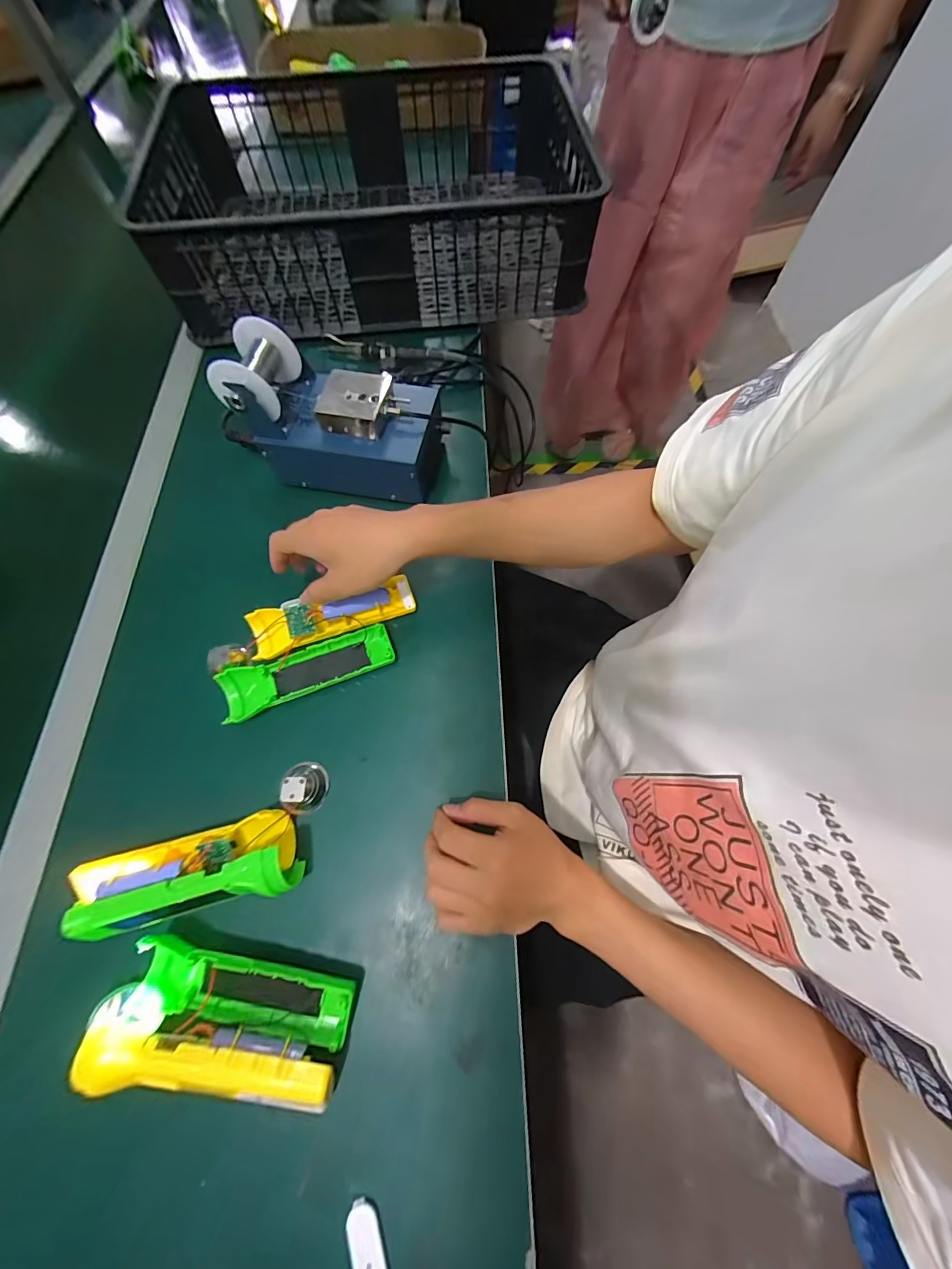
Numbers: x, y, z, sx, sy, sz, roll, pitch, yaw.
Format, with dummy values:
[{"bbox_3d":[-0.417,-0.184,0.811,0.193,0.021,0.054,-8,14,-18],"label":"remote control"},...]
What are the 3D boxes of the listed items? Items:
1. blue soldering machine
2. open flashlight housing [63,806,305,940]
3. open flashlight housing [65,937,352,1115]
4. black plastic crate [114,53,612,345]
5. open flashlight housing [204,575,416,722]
[{"bbox_3d":[-0.145,-0.245,0.455,0.210,0.123,0.125,12,69,4],"label":"blue soldering machine"},{"bbox_3d":[-0.228,0.190,0.331,0.161,0.047,0.057,-13,69,-5],"label":"open flashlight housing"},{"bbox_3d":[-0.179,0.275,0.298,0.172,0.045,0.075,9,69,3],"label":"open flashlight housing"},{"bbox_3d":[-0.147,-0.661,0.612,0.572,0.127,0.437,-8,68,-2],"label":"black plastic crate"},{"bbox_3d":[-0.153,0.005,0.408,0.194,0.032,0.096,-24,71,-9],"label":"open flashlight housing"}]

